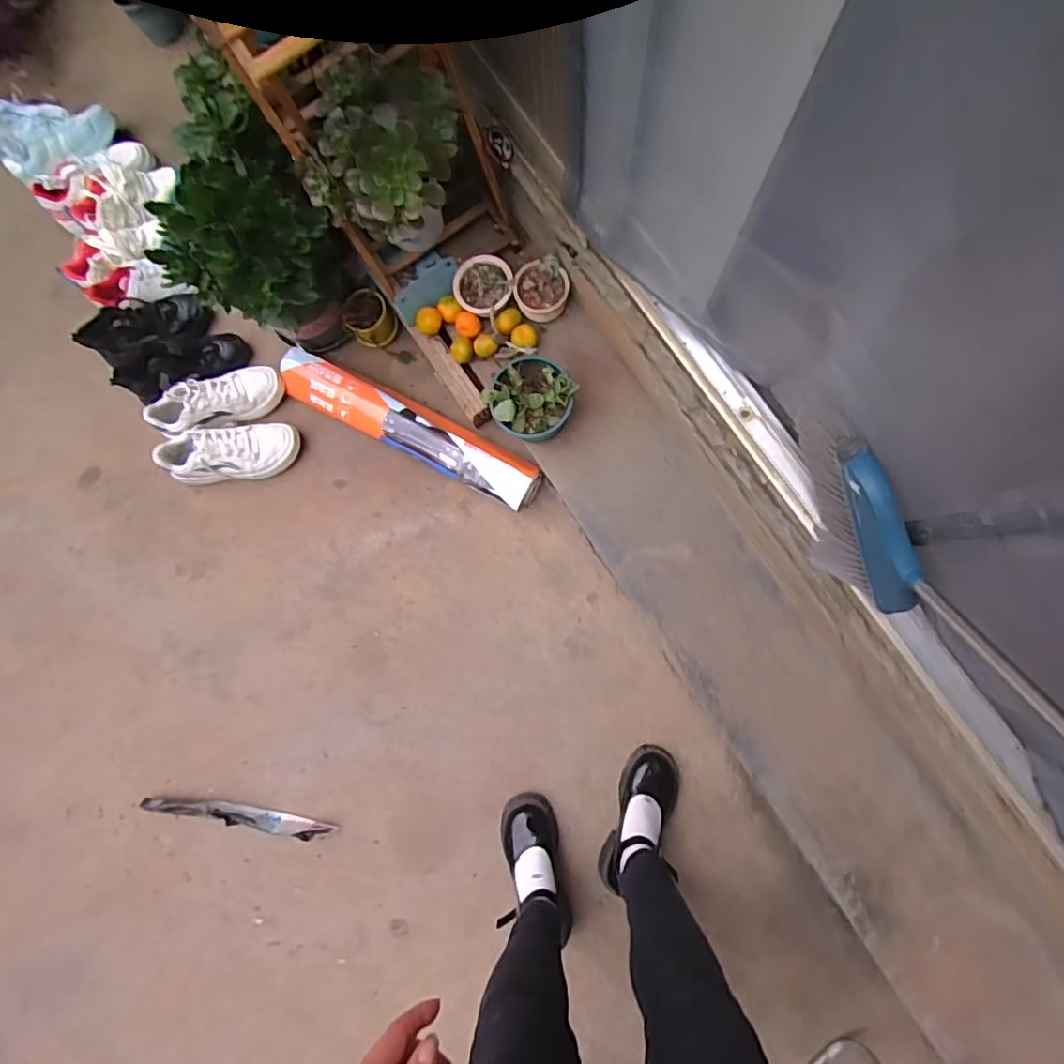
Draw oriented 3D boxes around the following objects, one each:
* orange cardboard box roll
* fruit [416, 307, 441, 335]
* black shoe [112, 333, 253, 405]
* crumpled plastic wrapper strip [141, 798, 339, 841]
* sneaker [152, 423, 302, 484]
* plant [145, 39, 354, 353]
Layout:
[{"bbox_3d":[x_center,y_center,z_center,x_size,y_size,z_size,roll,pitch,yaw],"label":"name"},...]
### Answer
[{"bbox_3d":[-0.260,-0.212,1.171,0.594,0.074,0.100,27,86,7],"label":"orange cardboard box roll"},{"bbox_3d":[-0.203,-0.415,1.124,0.051,0.048,0.044,-25,82,1],"label":"fruit"},{"bbox_3d":[-0.746,-0.362,1.197,0.272,0.100,0.119,-22,83,-13],"label":"black shoe"},{"bbox_3d":[-0.596,0.574,1.140,0.409,0.038,0.042,7,84,5],"label":"crumpled plastic wrapper strip"},{"bbox_3d":[-0.632,-0.164,1.191,0.268,0.094,0.104,-7,83,3],"label":"sneaker"},{"bbox_3d":[-0.488,-0.511,1.036,0.271,0.378,0.344,-41,82,-2],"label":"plant"}]

